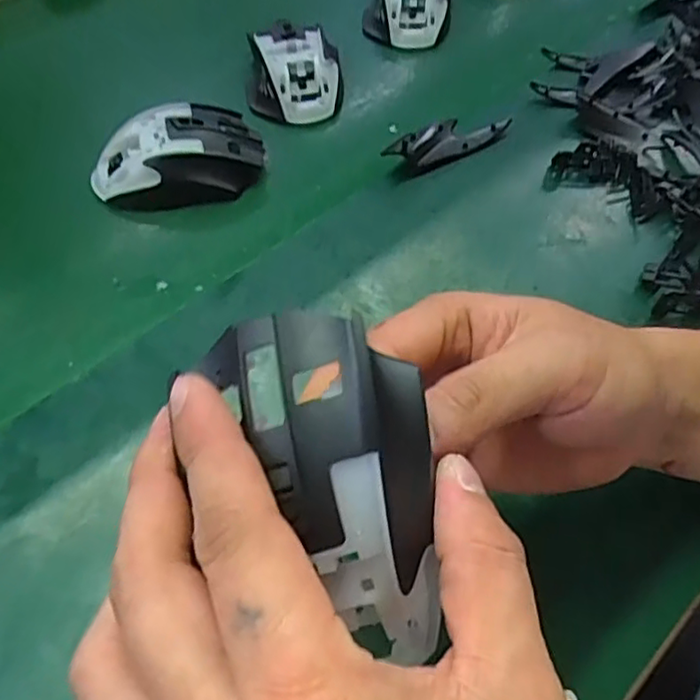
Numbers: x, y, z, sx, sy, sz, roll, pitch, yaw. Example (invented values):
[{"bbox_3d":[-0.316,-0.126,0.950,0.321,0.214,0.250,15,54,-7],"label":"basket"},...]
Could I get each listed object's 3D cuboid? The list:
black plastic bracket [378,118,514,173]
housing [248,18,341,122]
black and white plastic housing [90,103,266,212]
[{"bbox_3d":[0.067,-0.148,0.464,0.095,0.022,0.028,-24,61,-18],"label":"black plastic bracket"},{"bbox_3d":[-0.042,-0.211,0.493,0.069,0.033,0.071,-1,56,-4],"label":"housing"},{"bbox_3d":[-0.116,-0.131,0.440,0.110,0.032,0.062,-19,59,-15],"label":"black and white plastic housing"}]

